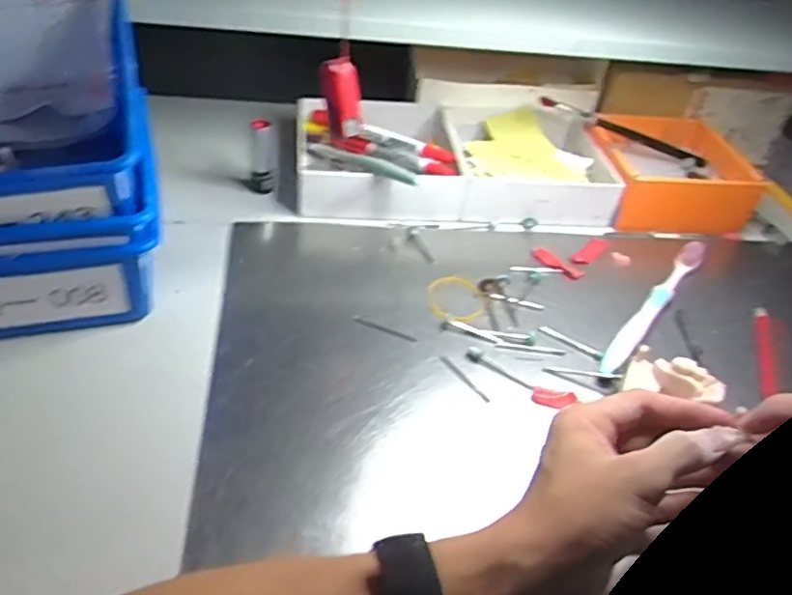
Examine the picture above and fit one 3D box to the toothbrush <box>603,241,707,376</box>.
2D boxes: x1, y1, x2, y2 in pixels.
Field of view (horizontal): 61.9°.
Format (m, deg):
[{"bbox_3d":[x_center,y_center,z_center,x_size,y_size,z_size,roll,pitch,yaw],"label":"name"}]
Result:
[{"bbox_3d":[0.186,0.002,0.472,0.017,0.010,0.191,31,46,25],"label":"toothbrush"}]

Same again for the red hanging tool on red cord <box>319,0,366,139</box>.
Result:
[{"bbox_3d":[-0.026,-0.175,0.361,0.026,0.177,0.025,1,41,-7],"label":"red hanging tool on red cord"}]

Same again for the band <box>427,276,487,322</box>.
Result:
[{"bbox_3d":[0.041,0.000,0.458,0.041,0.004,0.050,-15,42,-22],"label":"band"}]

